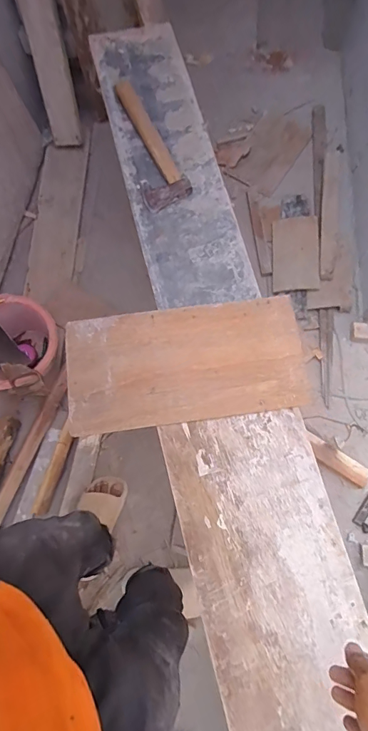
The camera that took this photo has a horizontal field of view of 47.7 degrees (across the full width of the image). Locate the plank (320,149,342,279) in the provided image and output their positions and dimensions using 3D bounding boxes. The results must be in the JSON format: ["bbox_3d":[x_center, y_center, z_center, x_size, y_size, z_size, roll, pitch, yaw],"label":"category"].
[{"bbox_3d":[0.528,-0.553,1.485,0.064,0.033,0.540,8,75,4],"label":"plank"}]

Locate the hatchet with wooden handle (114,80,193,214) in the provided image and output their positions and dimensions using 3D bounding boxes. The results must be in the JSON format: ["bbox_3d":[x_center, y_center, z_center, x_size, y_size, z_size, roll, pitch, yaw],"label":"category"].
[{"bbox_3d":[-0.093,-0.474,0.877,0.092,0.025,0.321,-25,76,-5],"label":"hatchet with wooden handle"}]

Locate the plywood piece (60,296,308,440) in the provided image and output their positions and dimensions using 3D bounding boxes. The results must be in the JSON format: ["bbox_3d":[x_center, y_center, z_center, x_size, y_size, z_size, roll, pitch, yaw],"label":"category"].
[{"bbox_3d":[0.003,-0.007,0.758,0.427,0.015,0.216,-8,75,0],"label":"plywood piece"}]

